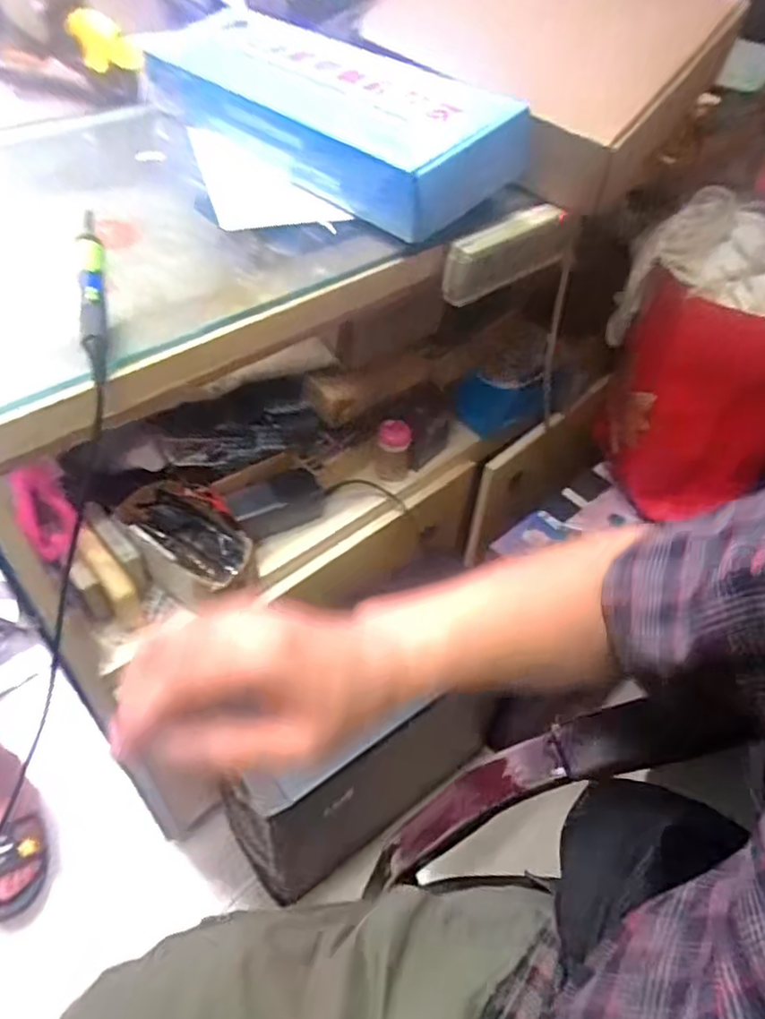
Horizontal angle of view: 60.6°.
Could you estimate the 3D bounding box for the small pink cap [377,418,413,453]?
[{"bbox_3d":[0.017,-0.102,0.887,0.045,0.038,0.027,6,47,-1],"label":"small pink cap"}]

